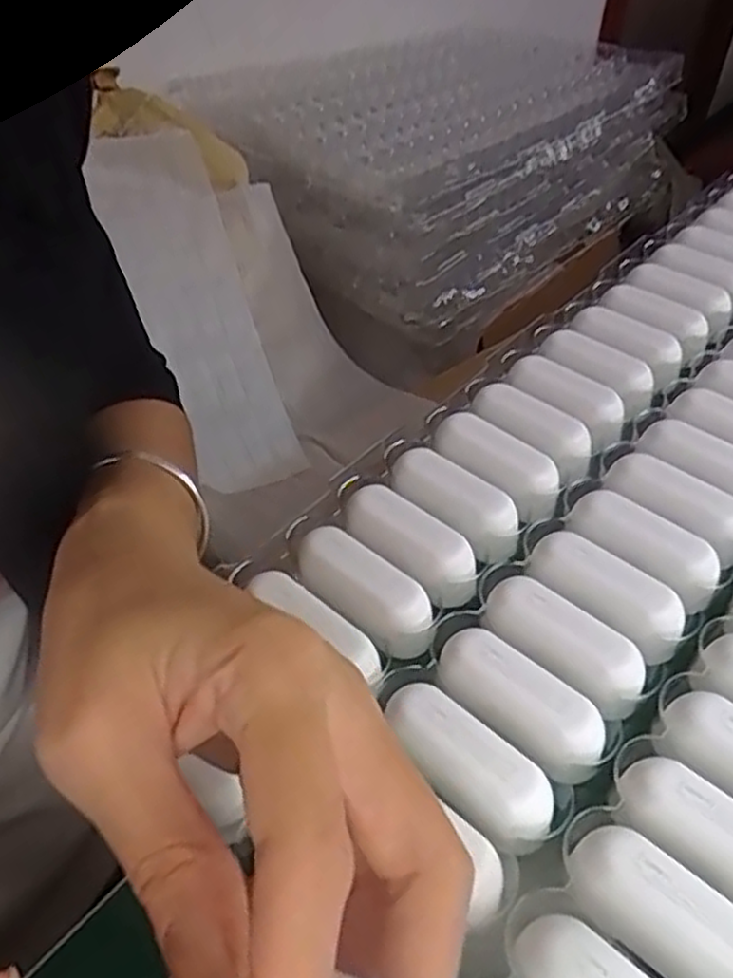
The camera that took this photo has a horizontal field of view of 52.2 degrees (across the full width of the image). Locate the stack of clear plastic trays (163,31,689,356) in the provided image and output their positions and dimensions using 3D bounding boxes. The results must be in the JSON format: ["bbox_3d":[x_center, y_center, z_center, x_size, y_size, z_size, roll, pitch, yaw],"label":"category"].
[{"bbox_3d":[0.139,-0.484,1.097,0.381,0.232,0.621,35,54,29],"label":"stack of clear plastic trays"}]

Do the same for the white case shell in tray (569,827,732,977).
[{"bbox_3d":[0.088,0.123,0.213,0.061,0.015,0.024,33,53,28],"label":"white case shell in tray"}]

